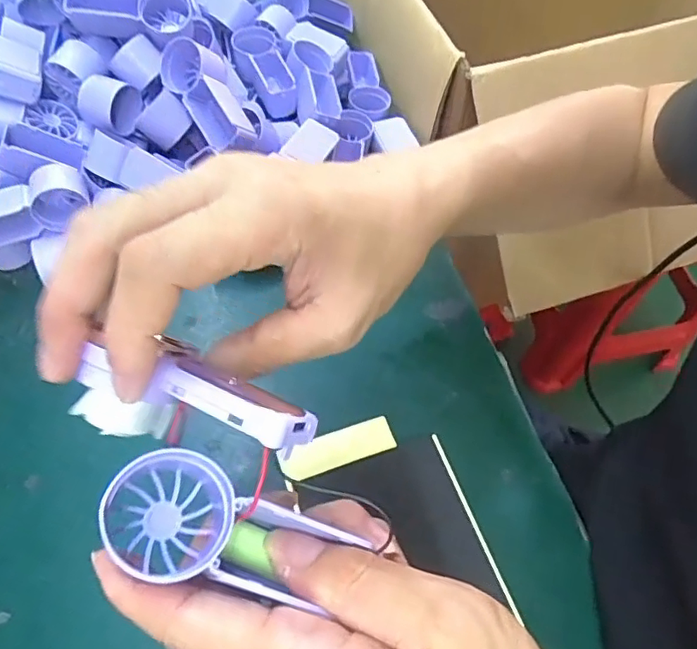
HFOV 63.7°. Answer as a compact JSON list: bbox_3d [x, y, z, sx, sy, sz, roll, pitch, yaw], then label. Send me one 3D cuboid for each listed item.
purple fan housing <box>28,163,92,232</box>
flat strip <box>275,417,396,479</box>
[{"bbox_3d":[-0.213,-0.092,0.411,0.041,0.038,0.030,-31,66,-21],"label":"purple fan housing"},{"bbox_3d":[-0.008,0.083,0.380,0.078,0.007,0.027,-15,62,-13],"label":"flat strip"}]

